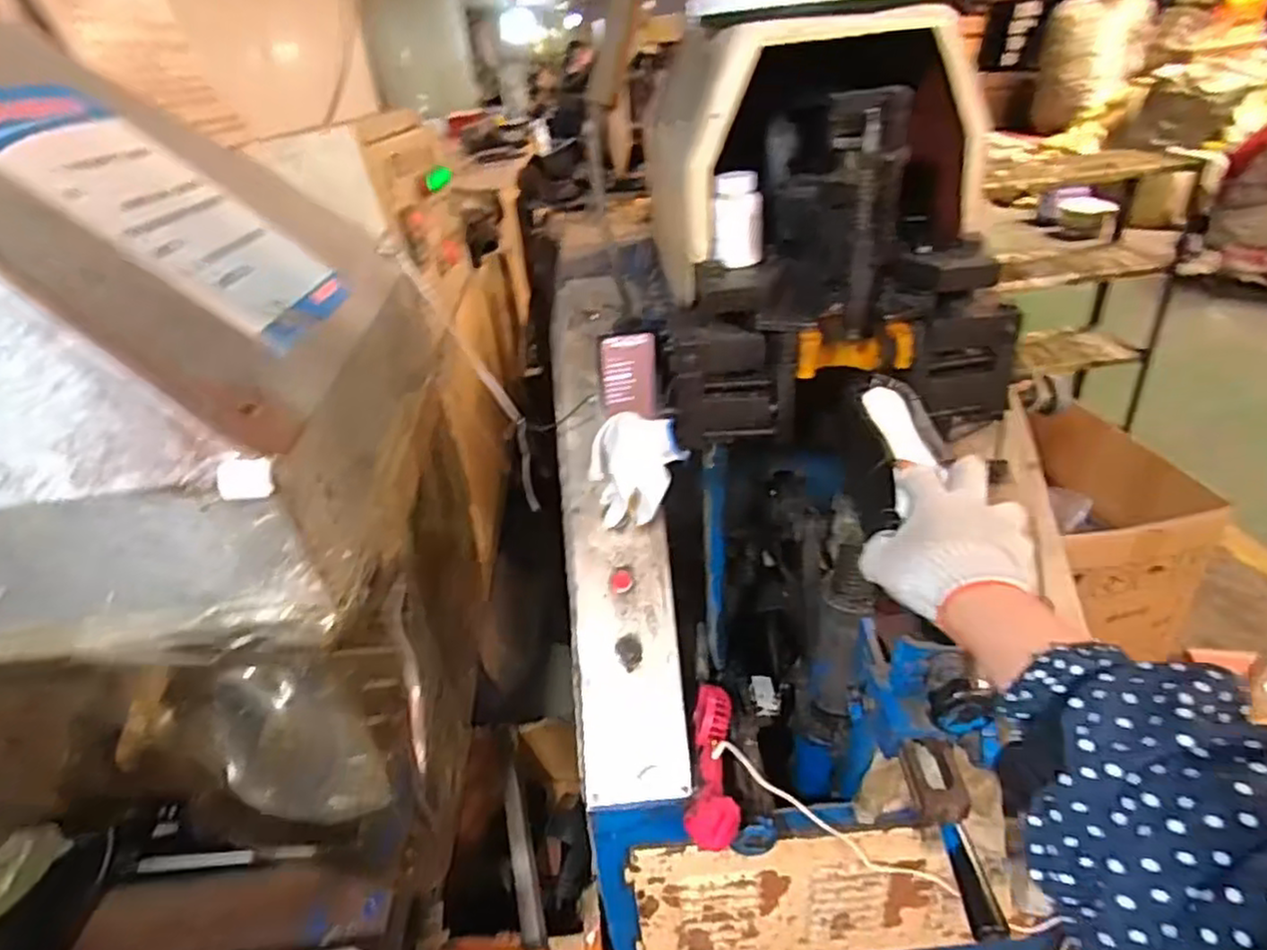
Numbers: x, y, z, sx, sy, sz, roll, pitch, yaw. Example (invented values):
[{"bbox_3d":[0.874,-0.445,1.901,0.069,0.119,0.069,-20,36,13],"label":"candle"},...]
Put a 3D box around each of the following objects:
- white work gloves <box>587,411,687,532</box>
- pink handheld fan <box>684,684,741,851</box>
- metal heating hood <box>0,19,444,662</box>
[{"bbox_3d":[-0.004,-0.007,0.815,0.125,0.125,0.051,7,33,19],"label":"white work gloves"},{"bbox_3d":[0.100,0.354,0.880,0.062,0.059,0.201,0,31,8],"label":"pink handheld fan"},{"bbox_3d":[-0.600,-0.135,0.653,0.718,0.419,0.578,-2,31,6],"label":"metal heating hood"}]

